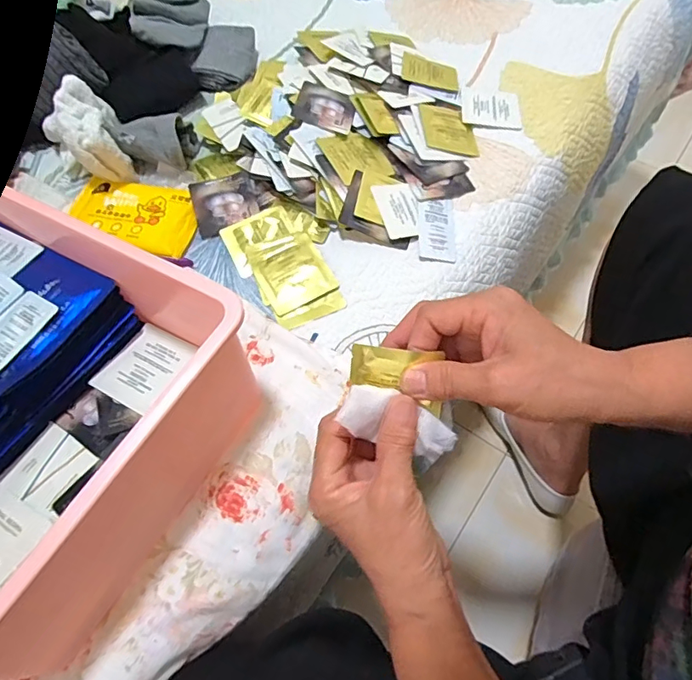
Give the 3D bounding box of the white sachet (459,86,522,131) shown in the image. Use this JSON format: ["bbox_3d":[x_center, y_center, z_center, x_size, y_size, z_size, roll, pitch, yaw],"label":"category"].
[{"bbox_3d":[0.157,-0.254,0.558,0.064,0.005,0.062,5,60,3],"label":"white sachet"}]

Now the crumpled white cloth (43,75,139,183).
[{"bbox_3d":[-0.254,-0.205,0.500,0.066,0.065,0.102,-29,64,-15],"label":"crumpled white cloth"}]

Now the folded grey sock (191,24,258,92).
[{"bbox_3d":[-0.136,-0.327,0.594,0.059,0.030,0.087,6,60,4],"label":"folded grey sock"}]

